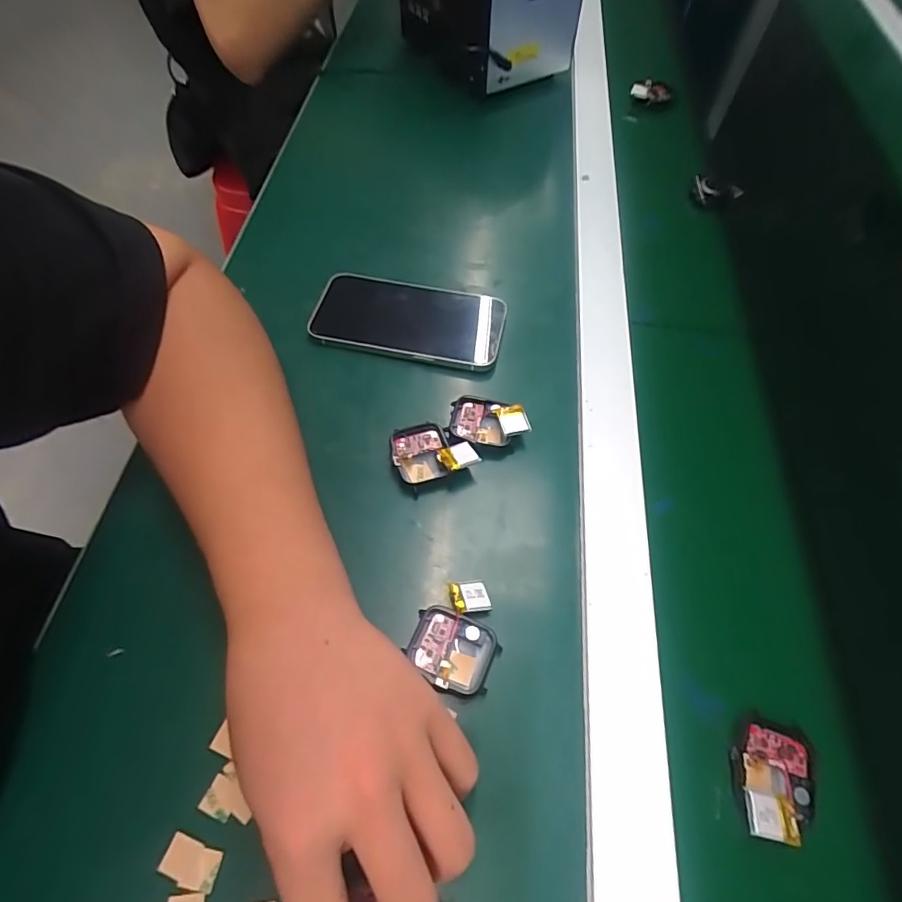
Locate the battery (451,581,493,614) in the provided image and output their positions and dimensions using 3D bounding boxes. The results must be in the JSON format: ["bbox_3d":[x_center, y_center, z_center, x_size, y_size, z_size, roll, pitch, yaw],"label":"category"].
[{"bbox_3d":[0.011,0.082,0.285,0.021,0.005,0.017,-9,60,-8],"label":"battery"}]

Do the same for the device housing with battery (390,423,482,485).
[{"bbox_3d":[-0.013,-0.001,0.329,0.049,0.018,0.042,-13,61,-11],"label":"device housing with battery"}]

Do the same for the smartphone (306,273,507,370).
[{"bbox_3d":[-0.033,-0.107,0.392,0.147,0.012,0.076,13,59,4],"label":"smartphone"}]

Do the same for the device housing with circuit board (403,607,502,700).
[{"bbox_3d":[0.001,0.109,0.274,0.046,0.008,0.038,23,60,10],"label":"device housing with circuit board"}]

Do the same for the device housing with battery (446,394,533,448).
[{"bbox_3d":[0.025,-0.020,0.342,0.053,0.017,0.038,14,59,5],"label":"device housing with battery"}]

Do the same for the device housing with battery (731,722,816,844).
[{"bbox_3d":[0.159,0.162,0.247,0.038,0.013,0.049,19,60,8],"label":"device housing with battery"}]

